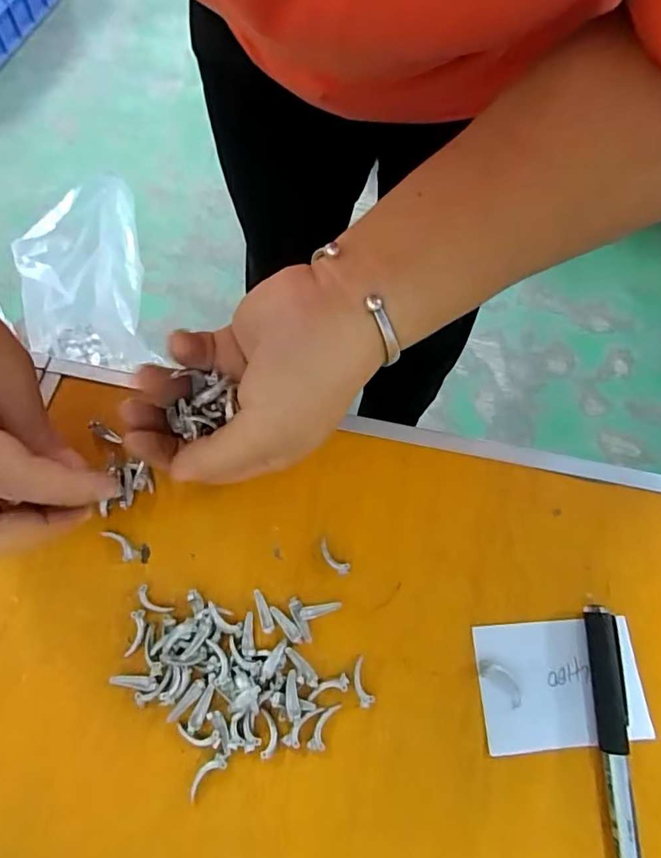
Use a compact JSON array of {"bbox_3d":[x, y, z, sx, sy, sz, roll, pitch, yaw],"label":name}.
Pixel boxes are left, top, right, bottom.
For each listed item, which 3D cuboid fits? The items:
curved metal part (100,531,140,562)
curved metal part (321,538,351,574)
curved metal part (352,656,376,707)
[{"bbox_3d":[-0.103,0.056,0.251,0.022,0.005,0.008,39,72,13],"label":"curved metal part"},{"bbox_3d":[0.001,0.063,0.252,0.020,0.004,0.007,43,73,14],"label":"curved metal part"},{"bbox_3d":[0.014,0.114,0.232,0.007,0.005,0.020,-13,69,-6],"label":"curved metal part"}]

